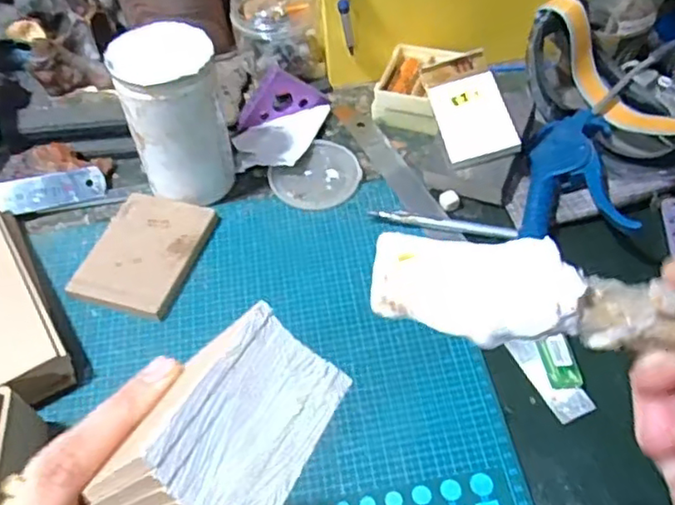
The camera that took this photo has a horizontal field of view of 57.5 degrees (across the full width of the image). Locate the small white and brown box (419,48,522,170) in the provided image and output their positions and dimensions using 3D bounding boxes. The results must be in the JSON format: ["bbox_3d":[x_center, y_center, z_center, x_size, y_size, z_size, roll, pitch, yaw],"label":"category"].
[{"bbox_3d":[0.109,-0.123,0.513,0.057,0.012,0.108,-15,64,3],"label":"small white and brown box"}]

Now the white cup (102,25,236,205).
[{"bbox_3d":[-0.125,-0.108,0.486,0.072,0.116,0.072,-12,52,-5],"label":"white cup"}]

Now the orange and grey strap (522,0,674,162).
[{"bbox_3d":[0.233,-0.125,0.498,0.056,0.091,0.190,-38,58,-23],"label":"orange and grey strap"}]

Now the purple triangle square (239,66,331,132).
[{"bbox_3d":[-0.053,-0.136,0.591,0.061,0.067,0.018,27,16,-25],"label":"purple triangle square"}]

